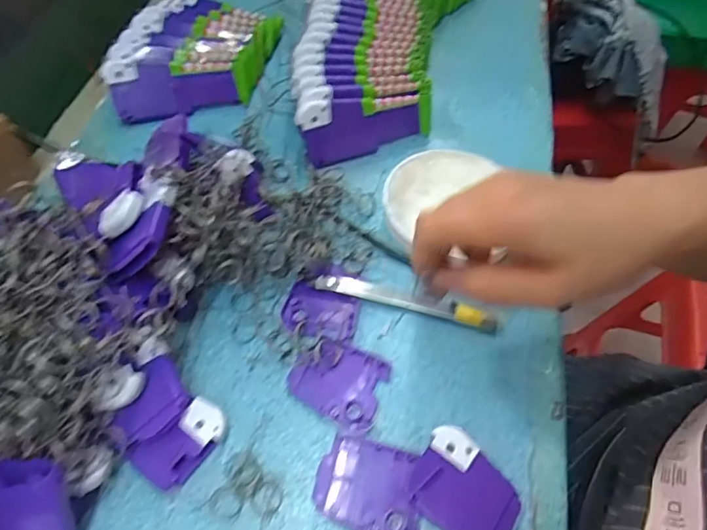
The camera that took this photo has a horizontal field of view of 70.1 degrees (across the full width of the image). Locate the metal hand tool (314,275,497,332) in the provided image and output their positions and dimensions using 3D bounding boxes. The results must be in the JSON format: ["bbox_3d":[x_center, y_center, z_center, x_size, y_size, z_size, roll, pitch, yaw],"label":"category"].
[{"bbox_3d":[0.036,0.025,0.355,0.126,0.010,0.014,14,58,7],"label":"metal hand tool"}]

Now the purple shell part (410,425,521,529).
[{"bbox_3d":[0.065,0.130,0.292,0.061,0.009,0.051,32,61,18],"label":"purple shell part"}]

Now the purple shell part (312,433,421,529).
[{"bbox_3d":[0.010,0.128,0.293,0.061,0.007,0.050,16,58,8],"label":"purple shell part"}]

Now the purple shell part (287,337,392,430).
[{"bbox_3d":[-0.010,0.074,0.327,0.057,0.007,0.049,22,59,12],"label":"purple shell part"}]

